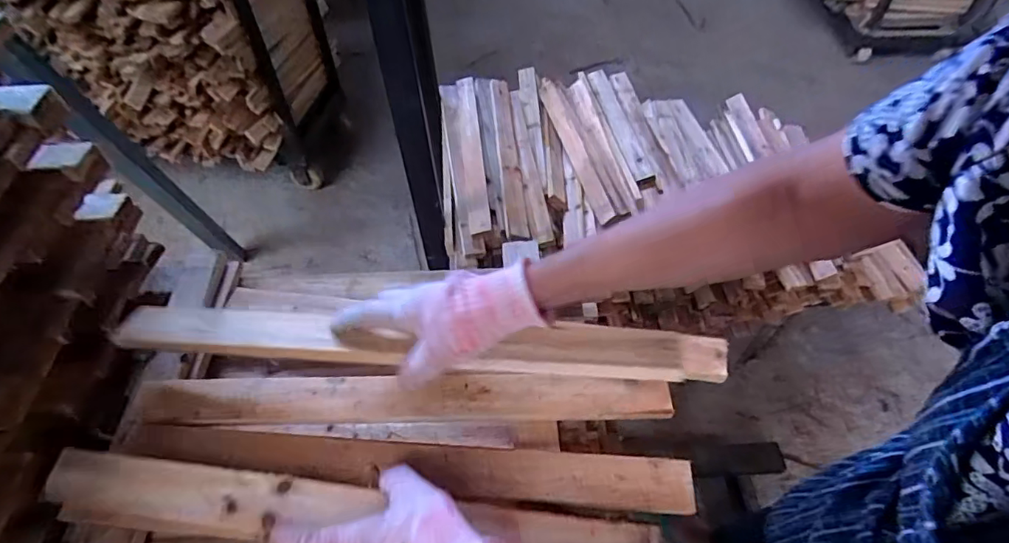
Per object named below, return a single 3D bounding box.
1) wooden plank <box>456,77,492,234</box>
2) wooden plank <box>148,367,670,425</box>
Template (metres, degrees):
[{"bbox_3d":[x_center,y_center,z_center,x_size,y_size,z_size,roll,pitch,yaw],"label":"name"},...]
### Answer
[{"bbox_3d":[-0.071,-0.262,1.156,0.045,0.022,0.440,0,58,-13],"label":"wooden plank"},{"bbox_3d":[-0.094,0.118,0.511,0.487,0.022,0.049,-1,48,-1],"label":"wooden plank"}]

